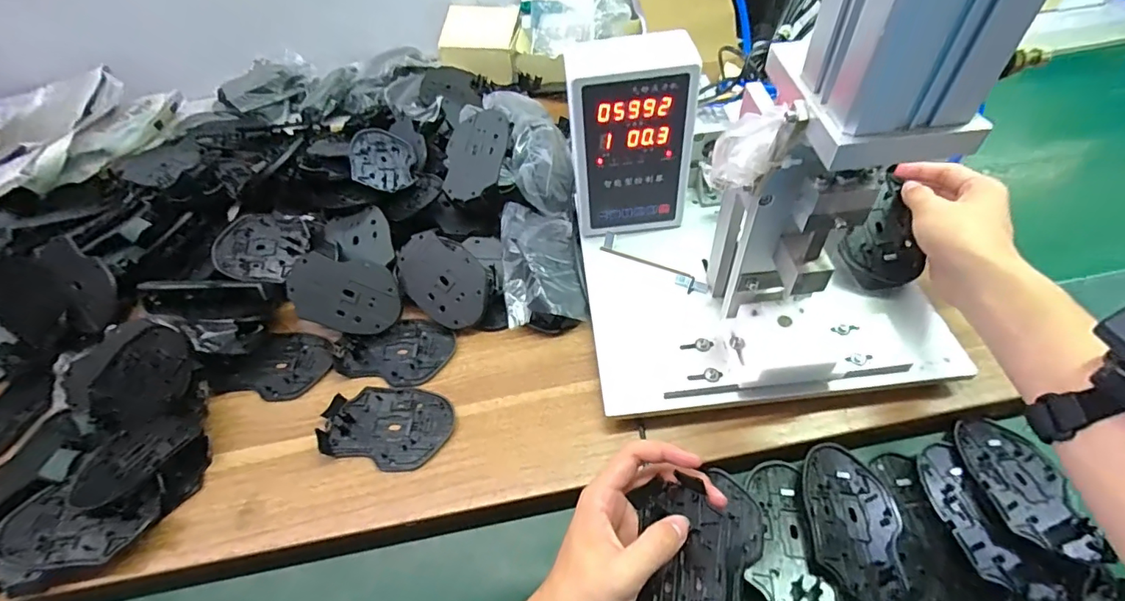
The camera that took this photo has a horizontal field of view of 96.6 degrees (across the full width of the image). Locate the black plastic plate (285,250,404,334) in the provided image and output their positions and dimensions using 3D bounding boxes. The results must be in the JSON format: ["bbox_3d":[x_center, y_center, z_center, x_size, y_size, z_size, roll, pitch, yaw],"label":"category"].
[{"bbox_3d":[-0.219,-0.008,0.502,0.110,0.014,0.074,10,78,-5],"label":"black plastic plate"}]

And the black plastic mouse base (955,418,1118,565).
[{"bbox_3d":[0.354,0.142,0.388,0.066,0.011,0.111,3,43,0],"label":"black plastic mouse base"}]

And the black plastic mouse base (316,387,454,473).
[{"bbox_3d":[-0.156,0.111,0.448,0.113,0.014,0.073,10,55,13],"label":"black plastic mouse base"}]

